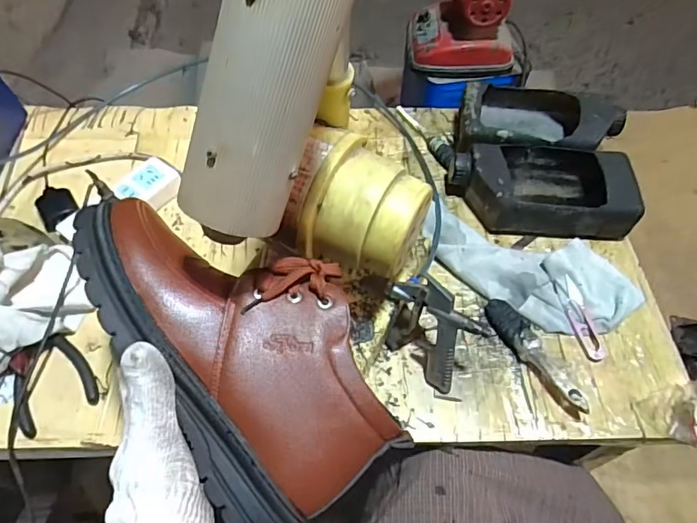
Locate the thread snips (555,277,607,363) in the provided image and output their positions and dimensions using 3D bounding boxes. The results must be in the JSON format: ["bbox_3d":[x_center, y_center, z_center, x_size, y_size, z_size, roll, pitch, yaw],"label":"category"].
[{"bbox_3d":[0.272,0.065,0.563,0.025,0.010,0.103,-9,59,-7],"label":"thread snips"}]

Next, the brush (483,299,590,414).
[{"bbox_3d":[0.207,0.098,0.531,0.037,0.027,0.145,-25,62,-15],"label":"brush"}]

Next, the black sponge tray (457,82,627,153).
[{"bbox_3d":[0.270,-0.193,0.692,0.222,0.065,0.123,2,58,1],"label":"black sponge tray"}]

